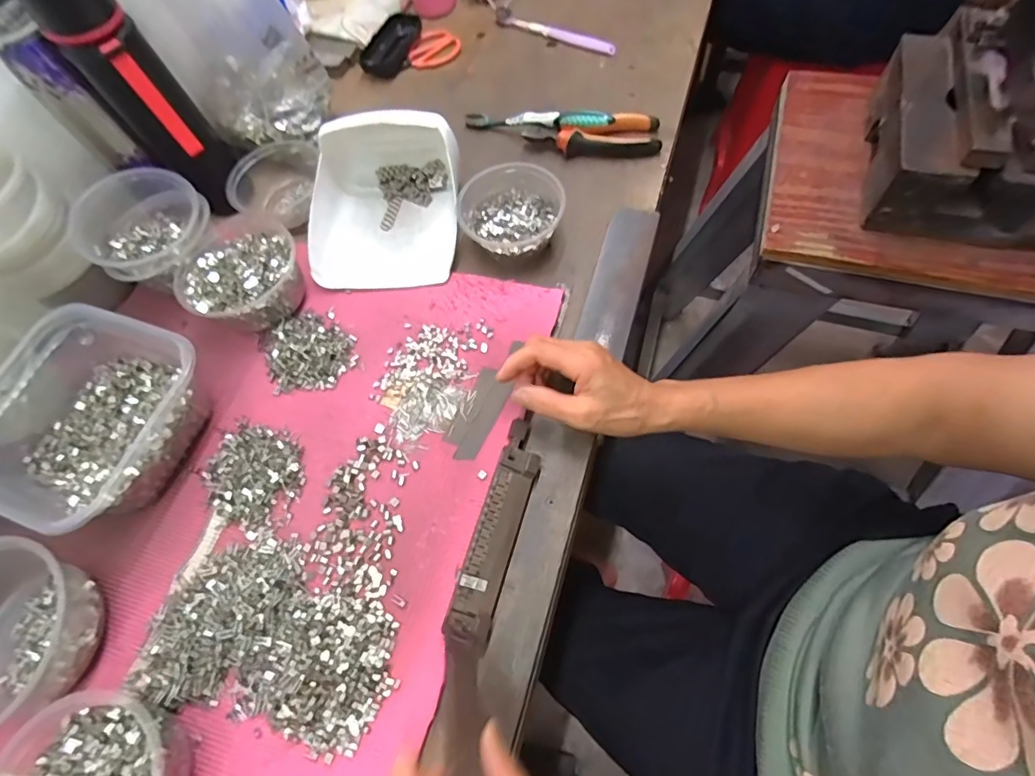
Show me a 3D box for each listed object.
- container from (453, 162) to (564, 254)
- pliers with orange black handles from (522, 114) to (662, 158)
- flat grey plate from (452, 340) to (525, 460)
[{"bbox_3d":[-0.007,-0.179,0.517,0.100,0.051,0.103,-3,64,6],"label":"container"},{"bbox_3d":[0.085,-0.286,0.577,0.150,0.026,0.050,-3,64,6],"label":"pliers with orange black handles"},{"bbox_3d":[-0.021,0.012,0.456,0.020,0.004,0.117,25,69,12],"label":"flat grey plate"}]

